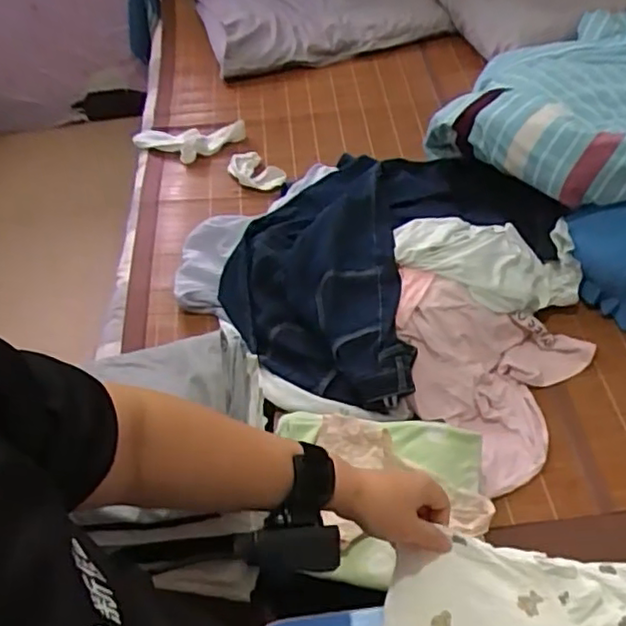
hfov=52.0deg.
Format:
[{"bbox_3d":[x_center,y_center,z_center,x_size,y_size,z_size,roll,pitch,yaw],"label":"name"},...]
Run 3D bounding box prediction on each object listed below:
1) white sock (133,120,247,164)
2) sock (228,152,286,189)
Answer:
[{"bbox_3d":[-0.308,-0.417,1.572,0.281,0.034,0.116,-5,50,2],"label":"white sock"},{"bbox_3d":[-0.127,-0.329,1.494,0.163,0.031,0.078,20,55,22],"label":"sock"}]

